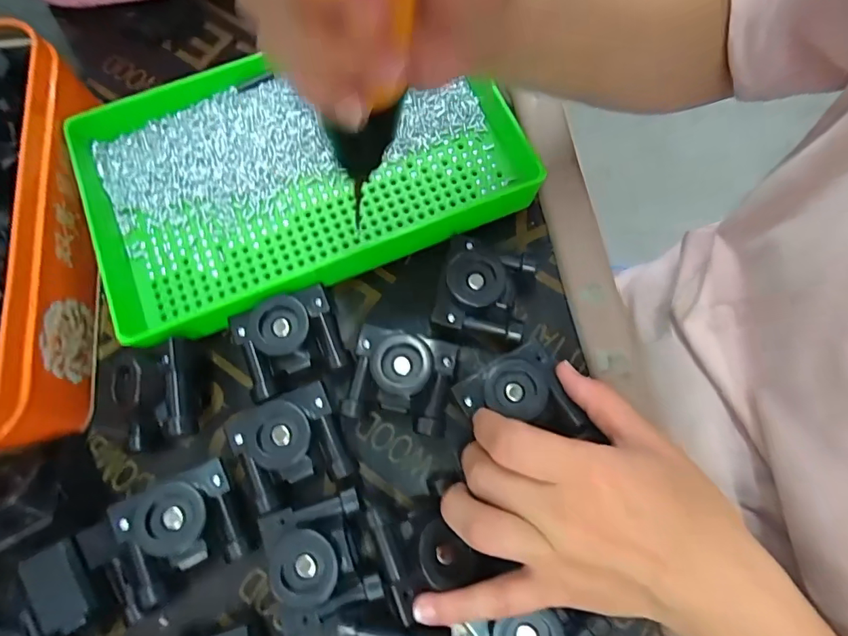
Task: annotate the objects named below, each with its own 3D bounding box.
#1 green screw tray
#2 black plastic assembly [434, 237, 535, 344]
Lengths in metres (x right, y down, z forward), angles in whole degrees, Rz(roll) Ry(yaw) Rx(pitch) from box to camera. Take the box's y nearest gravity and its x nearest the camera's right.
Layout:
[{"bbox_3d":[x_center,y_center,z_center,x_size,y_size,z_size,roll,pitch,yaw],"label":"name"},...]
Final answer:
[{"bbox_3d":[-0.072,-0.092,0.293,0.262,0.036,0.154,-24,76,-6],"label":"green screw tray"},{"bbox_3d":[0.034,-0.019,0.274,0.049,0.033,0.059,12,75,4],"label":"black plastic assembly"}]

